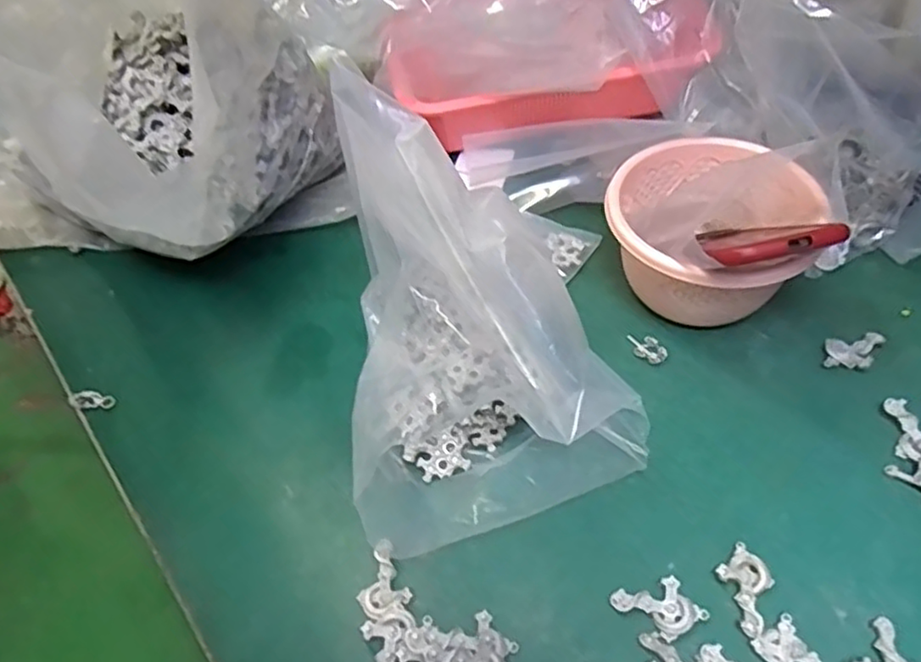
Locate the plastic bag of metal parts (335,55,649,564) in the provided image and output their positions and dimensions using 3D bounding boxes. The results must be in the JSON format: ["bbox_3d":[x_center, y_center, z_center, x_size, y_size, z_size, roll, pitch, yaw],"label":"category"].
[{"bbox_3d":[0.019,-0.034,0.466,0.177,0.146,0.306,-7,50,0],"label":"plastic bag of metal parts"}]

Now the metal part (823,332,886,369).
[{"bbox_3d":[0.286,0.015,0.487,0.048,0.005,0.027,-9,50,-1],"label":"metal part"}]

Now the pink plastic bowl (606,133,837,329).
[{"bbox_3d":[0.183,-0.065,0.503,0.132,0.105,0.150,-37,56,-23],"label":"pink plastic bowl"}]

